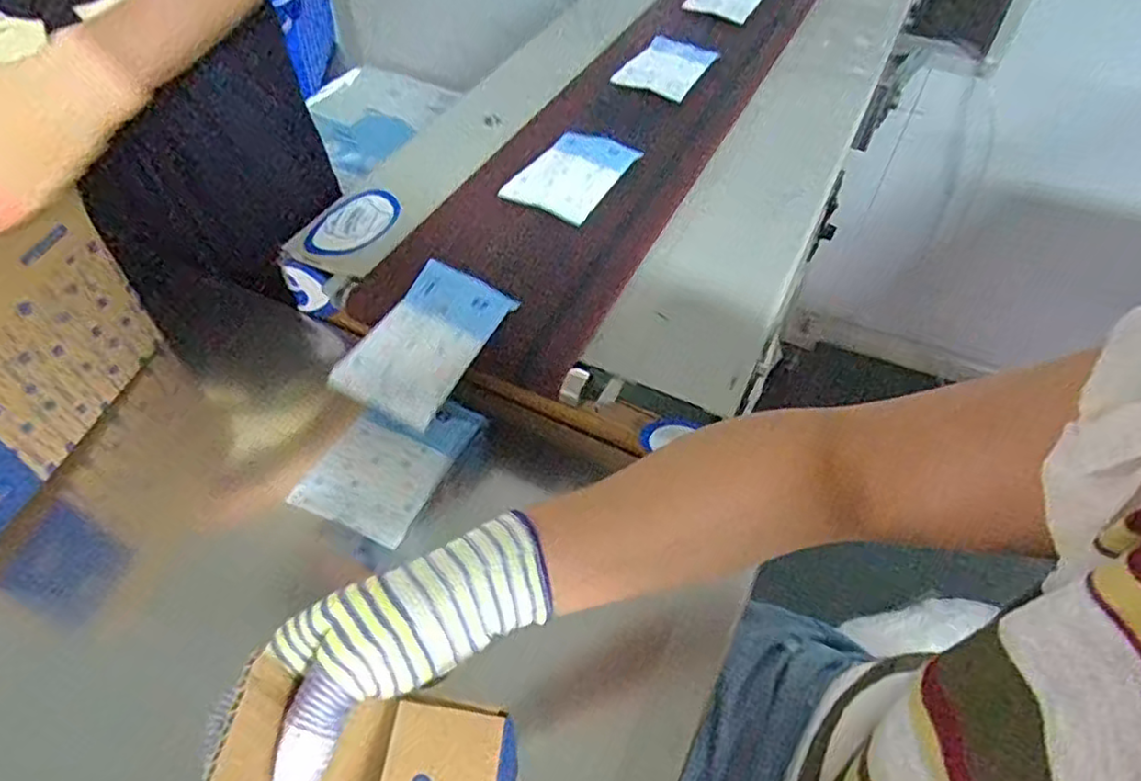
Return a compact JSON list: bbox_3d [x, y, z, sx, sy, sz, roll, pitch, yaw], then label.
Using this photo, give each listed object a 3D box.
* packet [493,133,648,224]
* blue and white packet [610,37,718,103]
[{"bbox_3d":[0.005,-0.213,0.648,0.080,0.013,0.134,26,57,18],"label":"packet"},{"bbox_3d":[0.116,-0.387,0.792,0.083,0.017,0.131,24,56,17],"label":"blue and white packet"}]

